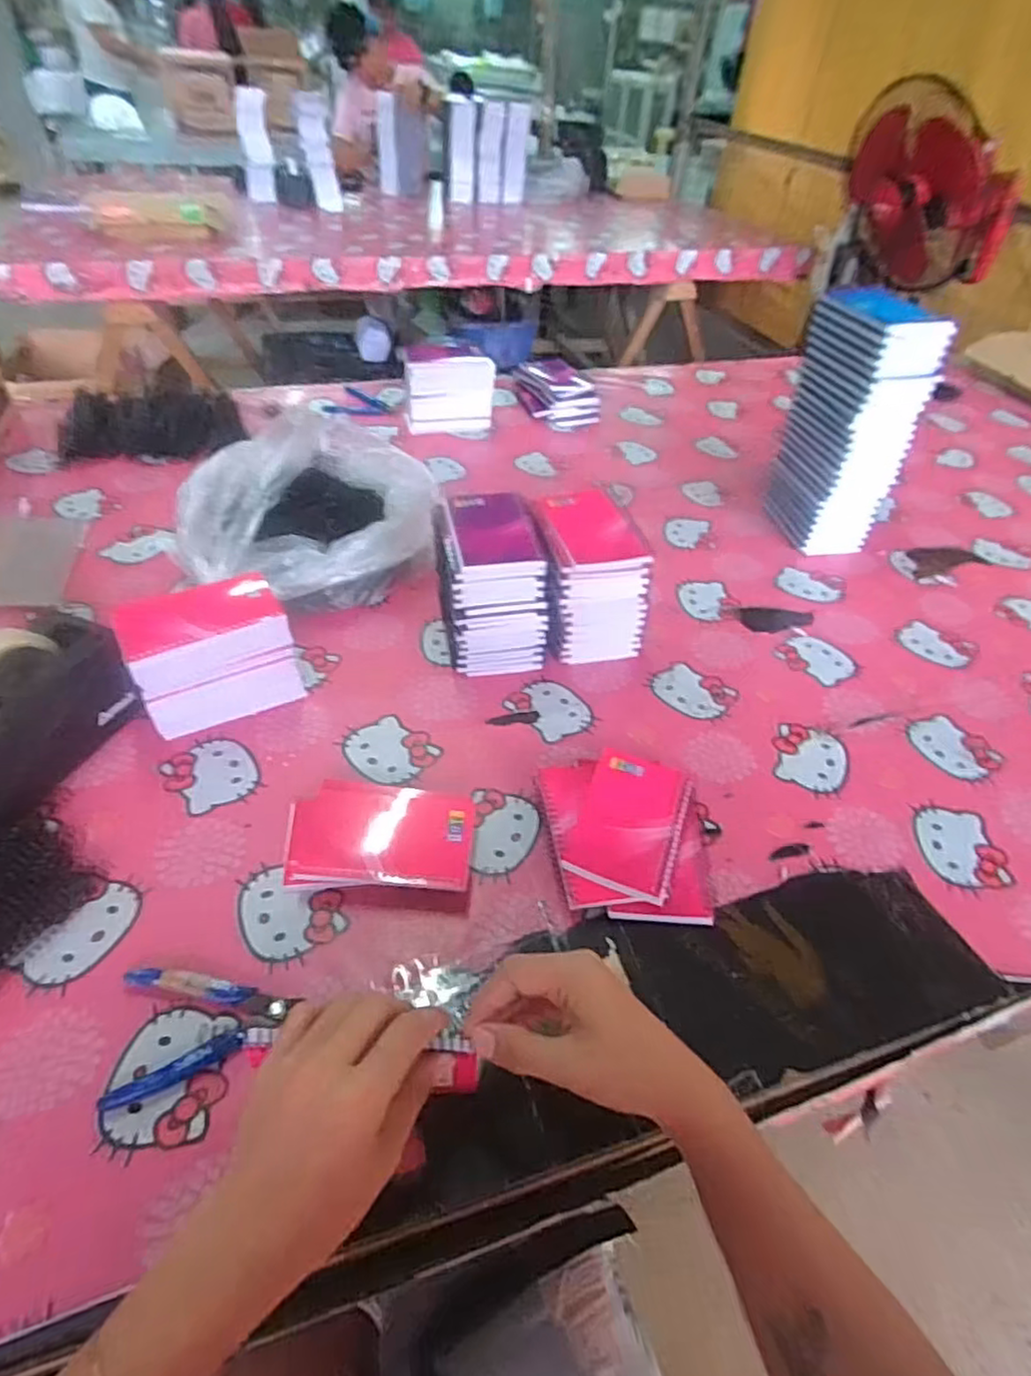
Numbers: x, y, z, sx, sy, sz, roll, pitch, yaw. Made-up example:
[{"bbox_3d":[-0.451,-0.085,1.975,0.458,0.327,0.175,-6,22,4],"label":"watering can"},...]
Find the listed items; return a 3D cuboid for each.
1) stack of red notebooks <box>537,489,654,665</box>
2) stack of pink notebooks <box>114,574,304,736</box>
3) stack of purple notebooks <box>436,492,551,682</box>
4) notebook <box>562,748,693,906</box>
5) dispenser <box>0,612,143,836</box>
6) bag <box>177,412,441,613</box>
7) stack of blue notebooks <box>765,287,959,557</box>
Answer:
[{"bbox_3d":[0.073,-0.117,0.720,0.108,0.136,0.134,-5,46,-10],"label":"stack of red notebooks"},{"bbox_3d":[-0.277,-0.030,0.618,0.132,0.114,0.070,-22,51,-25],"label":"stack of pink notebooks"},{"bbox_3d":[-0.028,-0.106,0.702,0.100,0.133,0.134,-6,46,-11],"label":"stack of purple notebooks"},{"bbox_3d":[0.097,0.108,0.557,0.082,0.007,0.129,16,48,14],"label":"notebook"},{"bbox_3d":[-0.412,0.029,0.548,0.086,0.115,0.192,15,45,10],"label":"dispenser"},{"bbox_3d":[-0.237,-0.195,0.775,0.260,0.135,0.223,-25,52,-27],"label":"bag"},{"bbox_3d":[0.421,-0.329,0.860,0.107,0.295,0.143,-5,46,-10],"label":"stack of blue notebooks"}]

